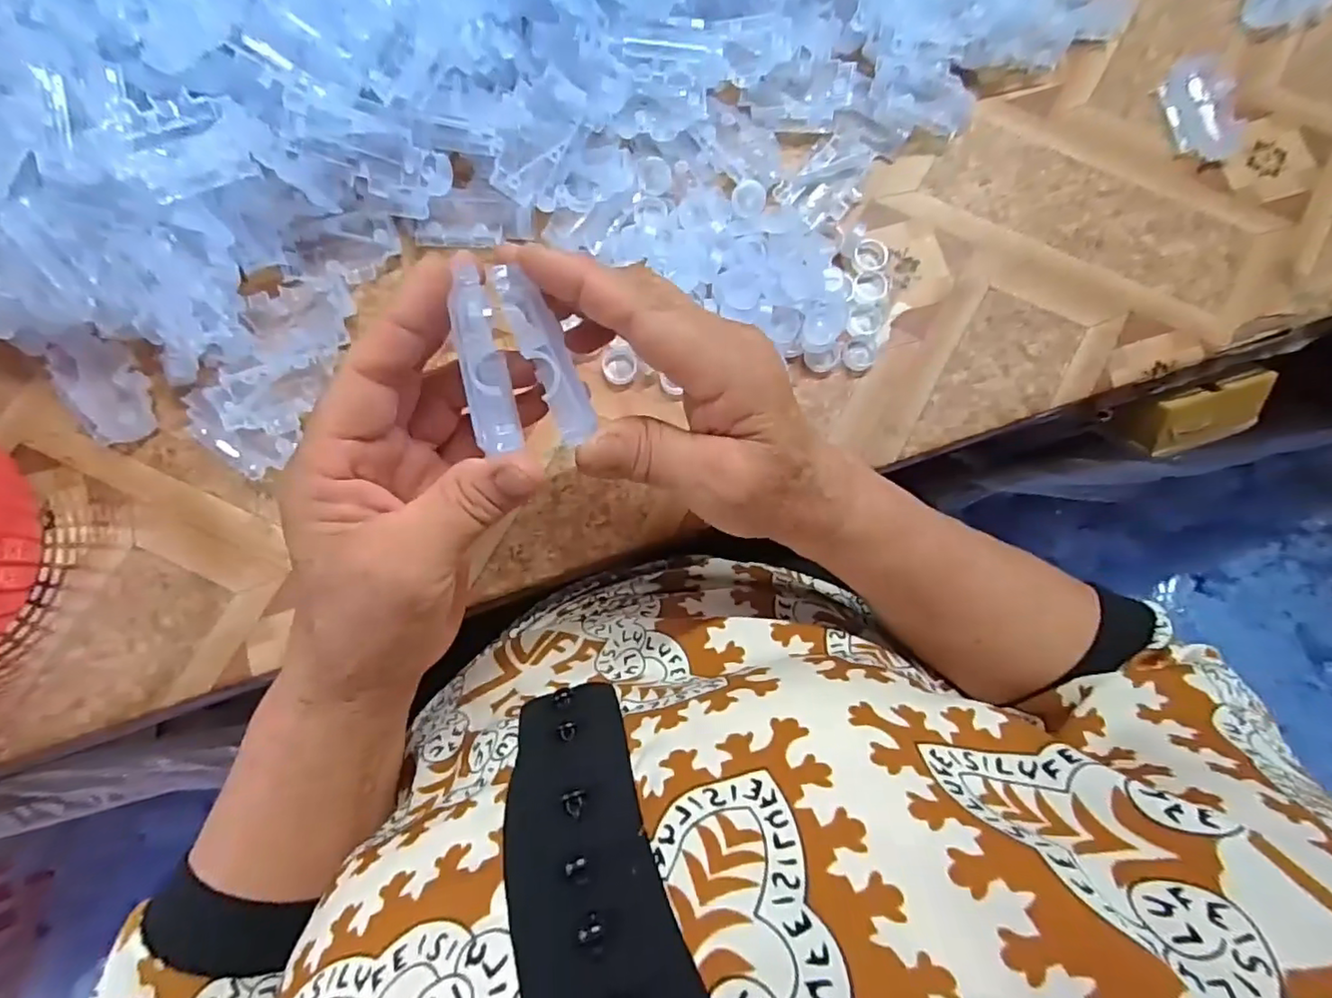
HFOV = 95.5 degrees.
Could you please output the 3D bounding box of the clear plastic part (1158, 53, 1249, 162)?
[{"bbox_3d":[0.356,-0.259,0.401,0.051,0.009,0.072,-22,84,-5],"label":"clear plastic part"}]

